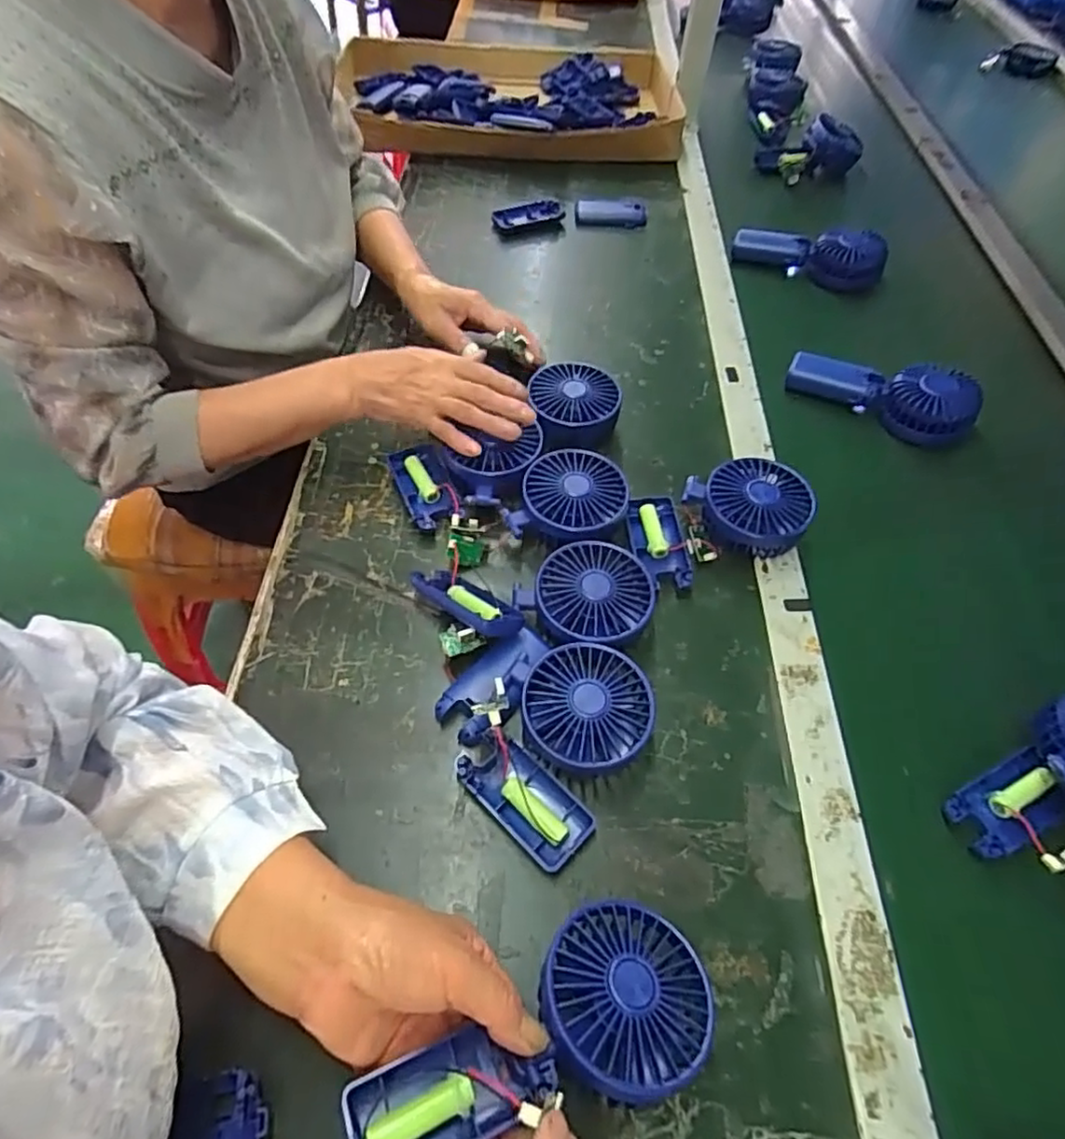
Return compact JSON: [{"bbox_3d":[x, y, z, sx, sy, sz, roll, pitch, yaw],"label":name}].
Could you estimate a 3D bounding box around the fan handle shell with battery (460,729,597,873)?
[{"bbox_3d":[-0.006,0.152,0.431,0.047,0.014,0.091,-39,65,-24],"label":"fan handle shell with battery"}]

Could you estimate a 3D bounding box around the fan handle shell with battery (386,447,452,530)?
[{"bbox_3d":[-0.097,-0.076,0.585,0.042,0.018,0.088,-19,58,-14],"label":"fan handle shell with battery"}]

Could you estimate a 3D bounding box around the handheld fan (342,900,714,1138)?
[{"bbox_3d":[0.004,0.230,0.318,0.183,0.025,0.079,-17,57,-19],"label":"handheld fan"}]

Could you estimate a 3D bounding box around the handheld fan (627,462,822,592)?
[{"bbox_3d":[0.155,-0.042,0.551,0.152,0.044,0.091,-15,57,-11],"label":"handheld fan"}]

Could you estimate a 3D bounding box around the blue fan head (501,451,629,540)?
[{"bbox_3d":[0.033,-0.057,0.560,0.093,0.042,0.089,14,56,8],"label":"blue fan head"}]

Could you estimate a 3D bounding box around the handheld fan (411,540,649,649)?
[{"bbox_3d":[0.002,0.025,0.496,0.173,0.049,0.085,-2,56,-3],"label":"handheld fan"}]

